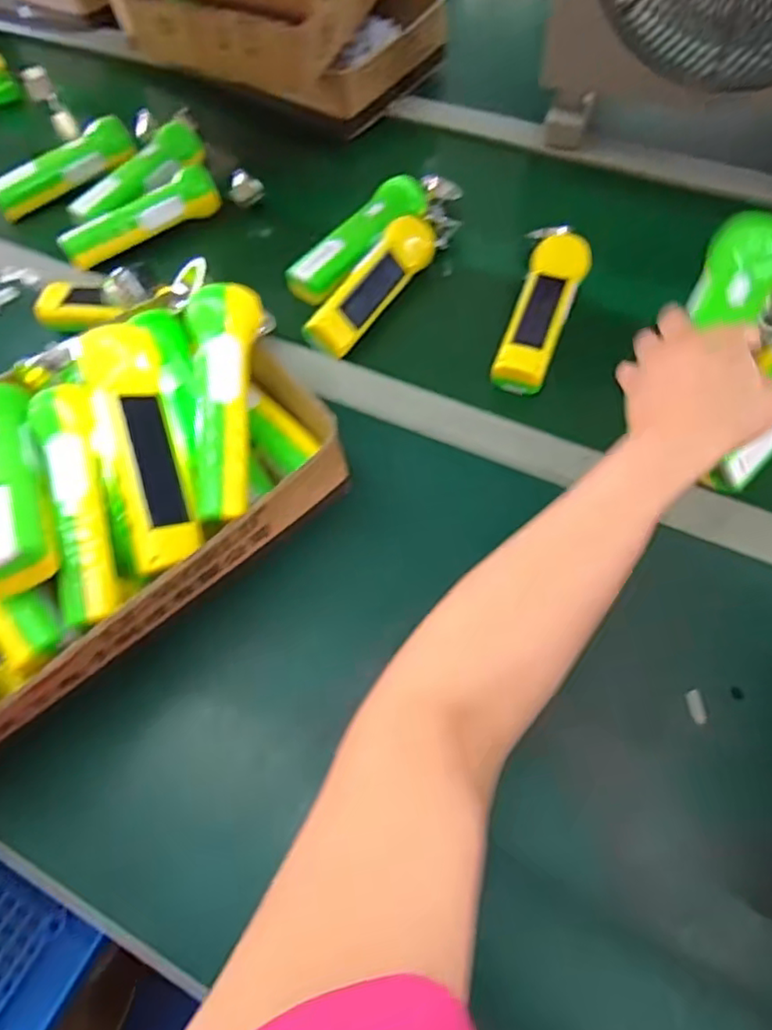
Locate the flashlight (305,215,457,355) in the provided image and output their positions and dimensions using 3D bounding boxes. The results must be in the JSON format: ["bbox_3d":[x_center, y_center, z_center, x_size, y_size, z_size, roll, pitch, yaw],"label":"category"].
[{"bbox_3d":[-0.004,-0.233,0.603,0.049,0.038,0.208,28,64,19],"label":"flashlight"}]

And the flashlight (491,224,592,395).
[{"bbox_3d":[0.150,-0.202,0.584,0.064,0.038,0.209,16,60,12],"label":"flashlight"}]

